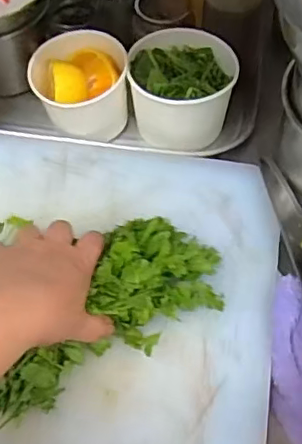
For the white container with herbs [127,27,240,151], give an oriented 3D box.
[{"bbox_3d":[0.031,-0.133,0.594,0.102,0.083,0.105,9,59,7],"label":"white container with herbs"}]

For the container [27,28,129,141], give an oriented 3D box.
[{"bbox_3d":[-0.070,-0.135,0.586,0.091,0.079,0.079,-4,58,-1],"label":"container"}]

